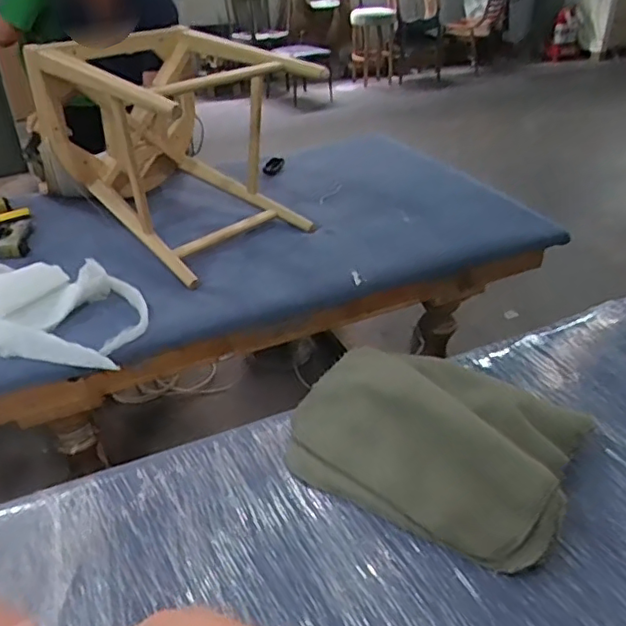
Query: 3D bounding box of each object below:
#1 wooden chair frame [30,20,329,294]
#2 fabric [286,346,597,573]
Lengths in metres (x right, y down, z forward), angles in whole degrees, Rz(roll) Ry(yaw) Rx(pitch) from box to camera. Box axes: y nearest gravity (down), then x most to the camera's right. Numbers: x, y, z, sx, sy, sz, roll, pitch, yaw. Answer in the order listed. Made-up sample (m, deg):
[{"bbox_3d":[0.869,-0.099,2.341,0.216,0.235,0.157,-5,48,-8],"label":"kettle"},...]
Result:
[{"bbox_3d":[-0.392,-0.485,1.621,0.758,0.445,0.494,25,42,33],"label":"wooden chair frame"},{"bbox_3d":[0.233,0.223,1.130,0.487,0.084,0.405,17,38,26],"label":"fabric"}]

